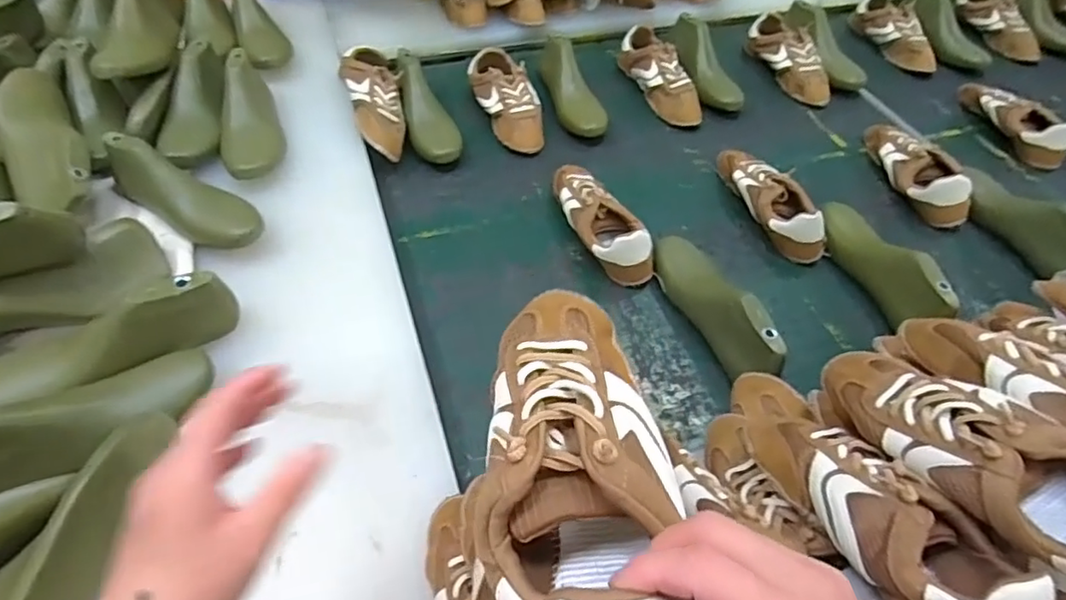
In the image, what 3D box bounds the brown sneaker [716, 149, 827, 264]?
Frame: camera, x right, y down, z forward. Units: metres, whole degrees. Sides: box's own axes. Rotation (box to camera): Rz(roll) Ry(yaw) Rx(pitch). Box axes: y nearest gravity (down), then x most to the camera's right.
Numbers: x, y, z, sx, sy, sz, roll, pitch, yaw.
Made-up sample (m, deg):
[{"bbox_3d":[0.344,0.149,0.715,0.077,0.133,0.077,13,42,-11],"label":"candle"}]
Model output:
[{"bbox_3d":[0.346,-0.151,0.880,0.083,0.076,0.230,-14,56,-12],"label":"brown sneaker"}]

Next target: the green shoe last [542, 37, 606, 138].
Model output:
[{"bbox_3d":[0.067,-0.366,1.022,0.080,0.075,0.219,-9,55,-9],"label":"green shoe last"}]

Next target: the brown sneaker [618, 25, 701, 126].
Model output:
[{"bbox_3d":[0.218,-0.399,1.061,0.075,0.072,0.227,-12,55,-10],"label":"brown sneaker"}]

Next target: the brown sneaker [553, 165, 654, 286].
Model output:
[{"bbox_3d":[0.092,-0.115,0.829,0.096,0.070,0.220,-21,57,-17],"label":"brown sneaker"}]

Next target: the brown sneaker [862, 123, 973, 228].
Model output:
[{"bbox_3d":[0.601,-0.215,0.951,0.091,0.070,0.233,-1,54,-3],"label":"brown sneaker"}]

